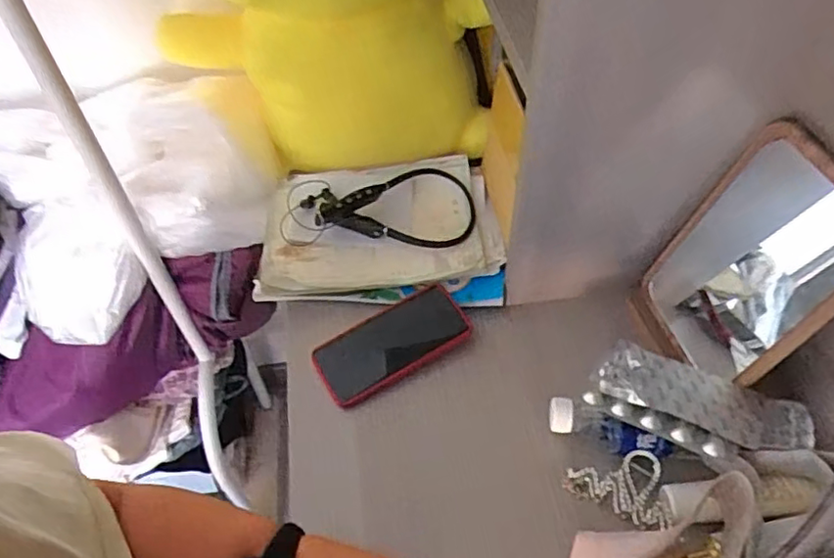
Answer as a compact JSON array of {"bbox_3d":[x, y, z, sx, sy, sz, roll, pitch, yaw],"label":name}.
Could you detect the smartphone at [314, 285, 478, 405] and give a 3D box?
[{"bbox_3d":[-0.026,0.068,0.657,0.160,0.014,0.075,-30,66,-12],"label":"smartphone"}]

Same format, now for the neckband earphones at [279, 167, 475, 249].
[{"bbox_3d":[-0.046,-0.086,0.743,0.231,0.043,0.108,-2,51,1],"label":"neckband earphones"}]

